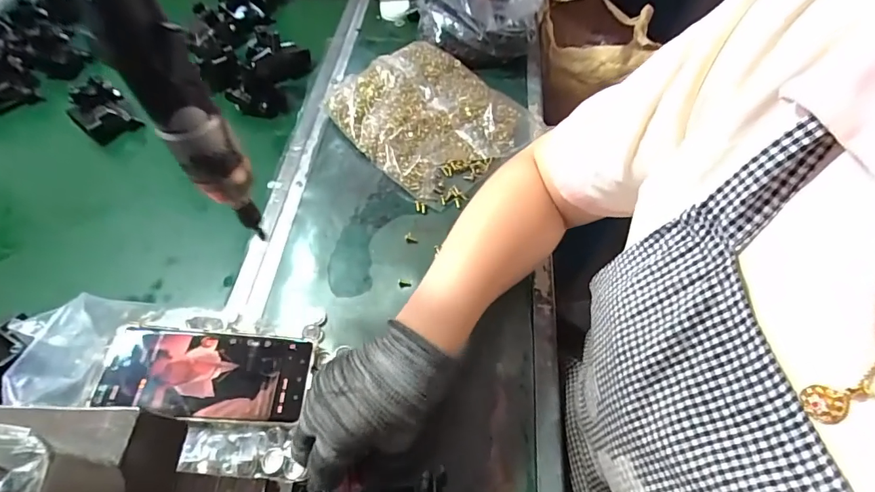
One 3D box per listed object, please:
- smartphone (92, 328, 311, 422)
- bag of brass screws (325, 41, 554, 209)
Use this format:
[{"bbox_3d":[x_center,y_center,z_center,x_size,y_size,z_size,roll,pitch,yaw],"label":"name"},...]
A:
[{"bbox_3d":[-0.194,0.107,0.385,0.159,0.005,0.073,7,53,-8],"label":"smartphone"},{"bbox_3d":[-0.007,-0.174,0.585,0.202,0.043,0.241,-36,63,-21],"label":"bag of brass screws"}]

